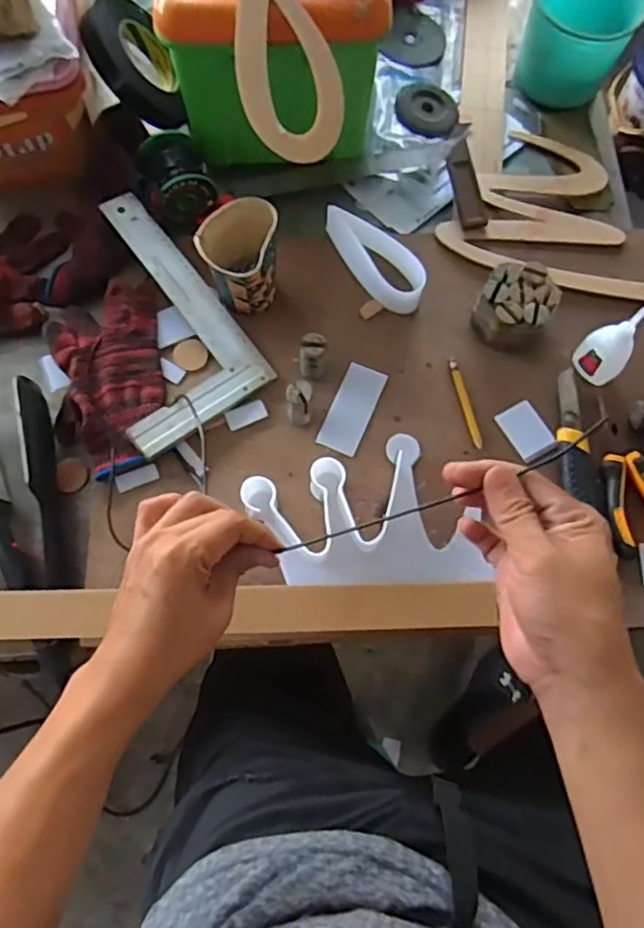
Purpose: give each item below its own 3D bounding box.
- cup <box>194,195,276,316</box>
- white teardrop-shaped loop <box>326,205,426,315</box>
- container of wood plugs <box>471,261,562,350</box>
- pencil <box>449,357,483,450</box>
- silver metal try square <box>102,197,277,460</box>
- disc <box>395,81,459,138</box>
[{"bbox_3d":[-0.079,-0.192,0.621,0.069,0.108,0.072,0,74,-1],"label":"cup"},{"bbox_3d":[0.049,-0.210,0.657,0.133,0.047,0.049,39,77,9],"label":"white teardrop-shaped loop"},{"bbox_3d":[0.192,-0.157,0.631,0.069,0.052,0.073,0,74,-1],"label":"container of wood plugs"},{"bbox_3d":[0.142,-0.061,0.623,0.009,0.004,0.098,-12,75,-4],"label":"pencil"},{"bbox_3d":[-0.179,-0.143,0.632,0.149,0.025,0.253,-37,78,-11],"label":"silver metal try square"},{"bbox_3d":[0.125,-0.420,0.748,0.073,0.012,0.082,17,74,4],"label":"disc"}]

